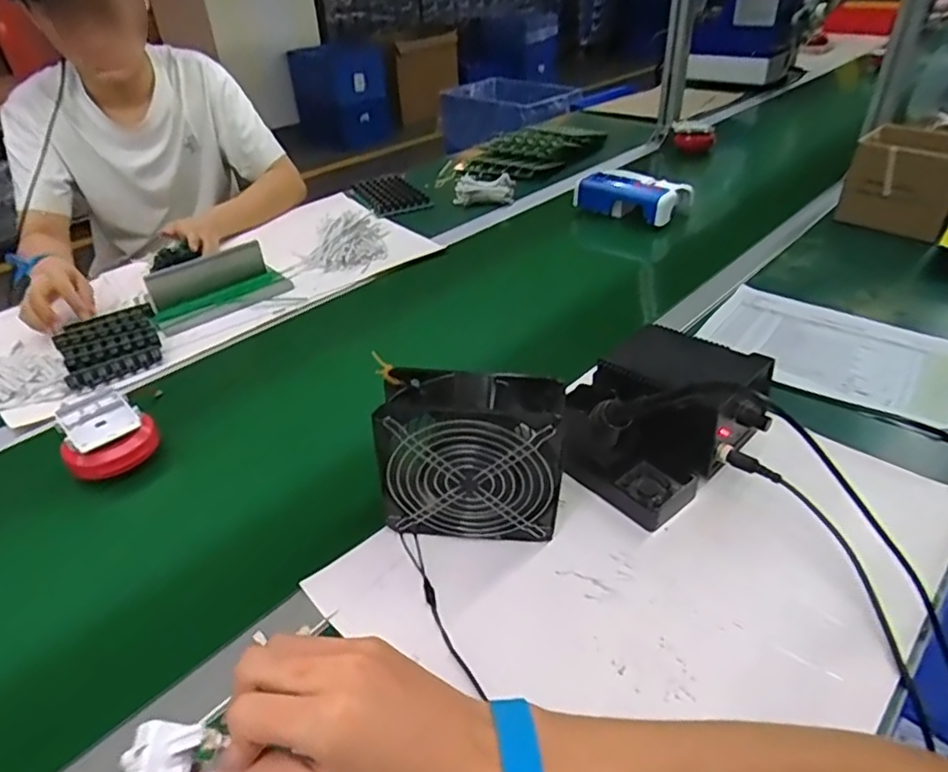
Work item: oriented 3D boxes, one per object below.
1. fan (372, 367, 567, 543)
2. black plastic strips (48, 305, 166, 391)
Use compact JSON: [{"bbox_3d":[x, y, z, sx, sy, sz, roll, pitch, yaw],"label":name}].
[{"bbox_3d":[-0.002,0.064,0.535,0.151,0.153,0.061,4,37,7],"label":"fan"},{"bbox_3d":[-0.484,-0.058,0.825,0.121,0.033,0.142,-24,43,-27],"label":"black plastic strips"}]

